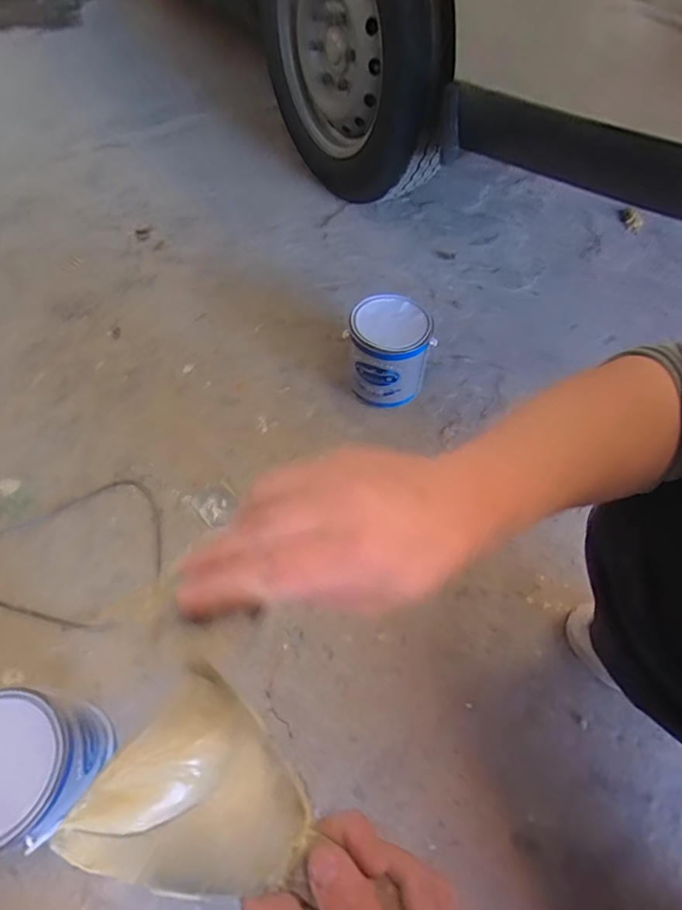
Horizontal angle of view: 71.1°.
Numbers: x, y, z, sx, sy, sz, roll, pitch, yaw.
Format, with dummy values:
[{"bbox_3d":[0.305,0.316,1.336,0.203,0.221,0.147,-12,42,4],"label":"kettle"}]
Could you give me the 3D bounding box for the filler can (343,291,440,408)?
[{"bbox_3d":[0.095,-0.198,0.933,0.152,0.170,0.143,0,58,0],"label":"filler can"}]

